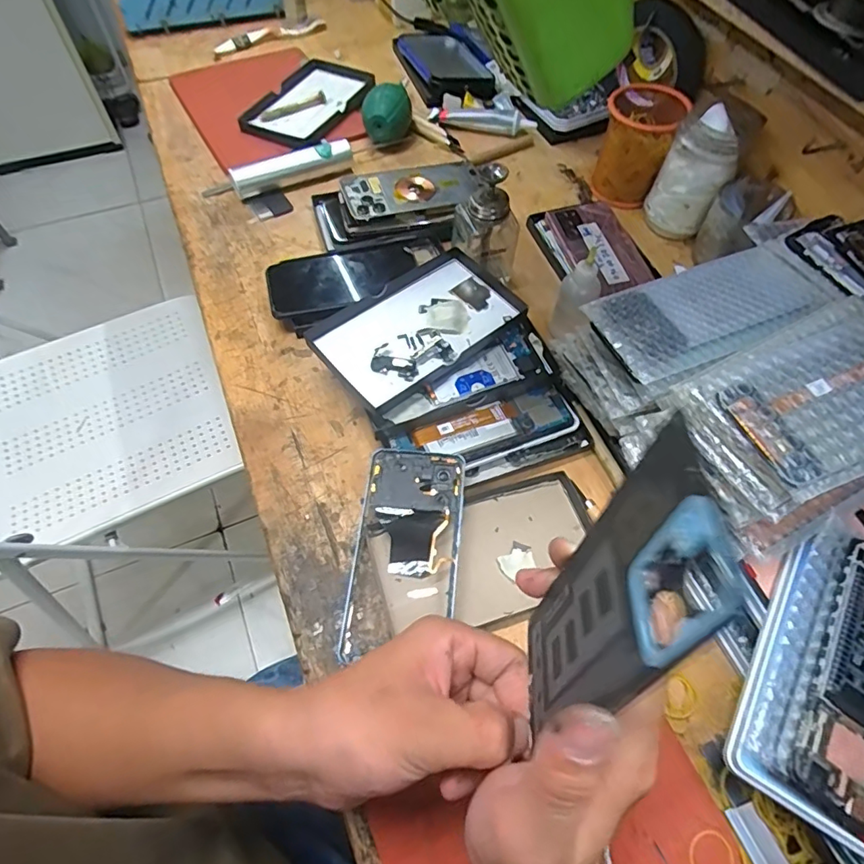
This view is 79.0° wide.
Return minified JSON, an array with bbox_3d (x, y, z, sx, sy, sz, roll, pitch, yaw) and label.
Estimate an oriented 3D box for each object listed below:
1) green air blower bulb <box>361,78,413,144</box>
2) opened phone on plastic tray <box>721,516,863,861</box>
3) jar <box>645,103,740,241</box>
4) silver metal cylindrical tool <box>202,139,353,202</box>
[{"bbox_3d":[-0.056,-0.404,0.668,0.061,0.060,0.060,0,60,-1],"label":"green air blower bulb"},{"bbox_3d":[0.254,0.146,0.318,0.103,0.021,0.175,29,66,15],"label":"opened phone on plastic tray"},{"bbox_3d":[0.286,-0.281,0.571,0.065,0.117,0.062,0,60,-1],"label":"jar"},{"bbox_3d":[-0.180,-0.312,0.623,0.177,0.028,0.033,-20,62,-12],"label":"silver metal cylindrical tool"}]

